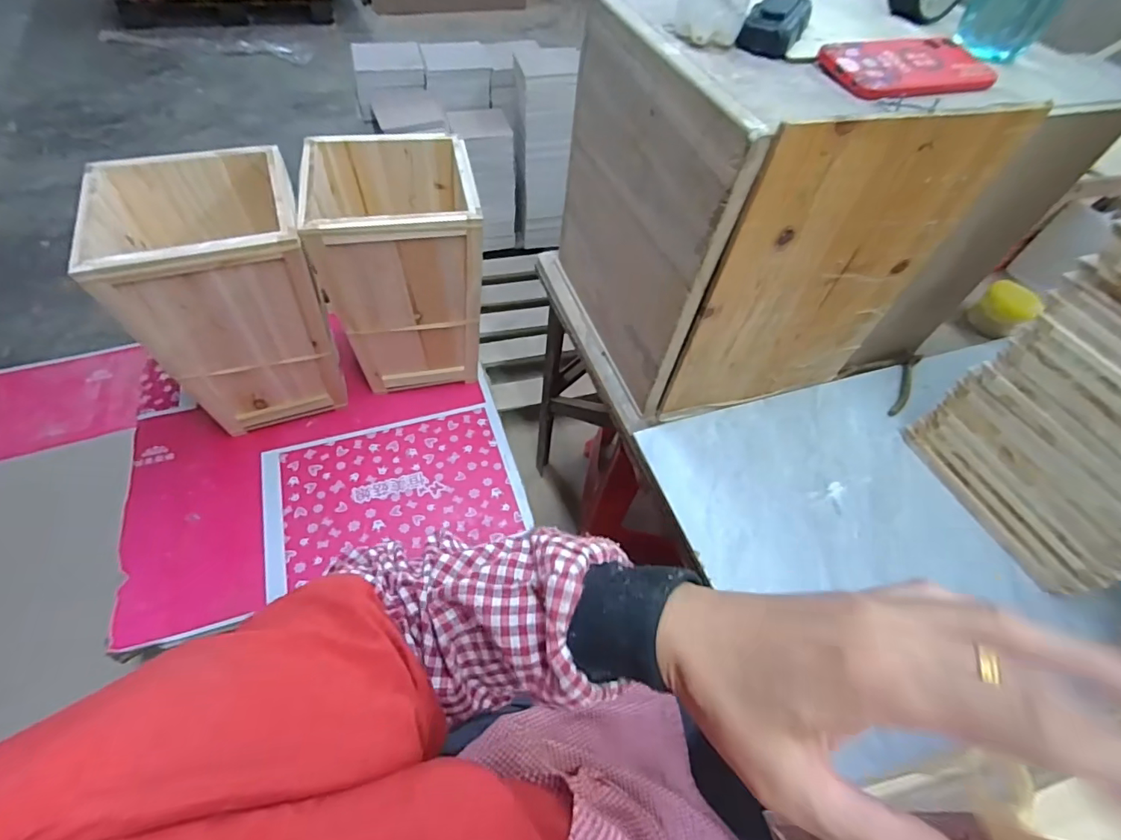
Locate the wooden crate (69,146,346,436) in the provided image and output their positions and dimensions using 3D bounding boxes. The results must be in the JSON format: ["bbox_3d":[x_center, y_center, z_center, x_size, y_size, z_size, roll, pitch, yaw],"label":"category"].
[{"bbox_3d":[-0.503,-0.177,0.821,0.239,0.389,0.229,-15,57,-15],"label":"wooden crate"}]

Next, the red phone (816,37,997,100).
[{"bbox_3d":[0.326,-0.328,0.469,0.171,0.016,0.090,-17,58,-17],"label":"red phone"}]

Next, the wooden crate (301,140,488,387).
[{"bbox_3d":[-0.270,-0.258,0.894,0.239,0.361,0.248,-9,56,-12],"label":"wooden crate"}]

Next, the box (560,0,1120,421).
[{"bbox_3d":[0.288,-0.272,0.654,0.466,0.367,0.319,-11,56,-13],"label":"box"}]

